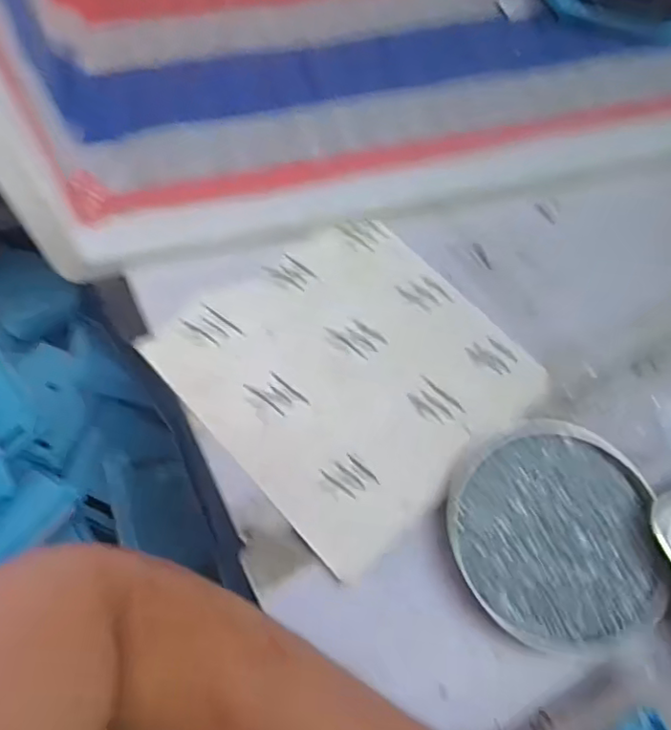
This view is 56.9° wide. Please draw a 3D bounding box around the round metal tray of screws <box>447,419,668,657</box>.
[{"bbox_3d":[0.137,0.104,0.393,0.122,0.016,0.139,2,66,-2],"label":"round metal tray of screws"}]

